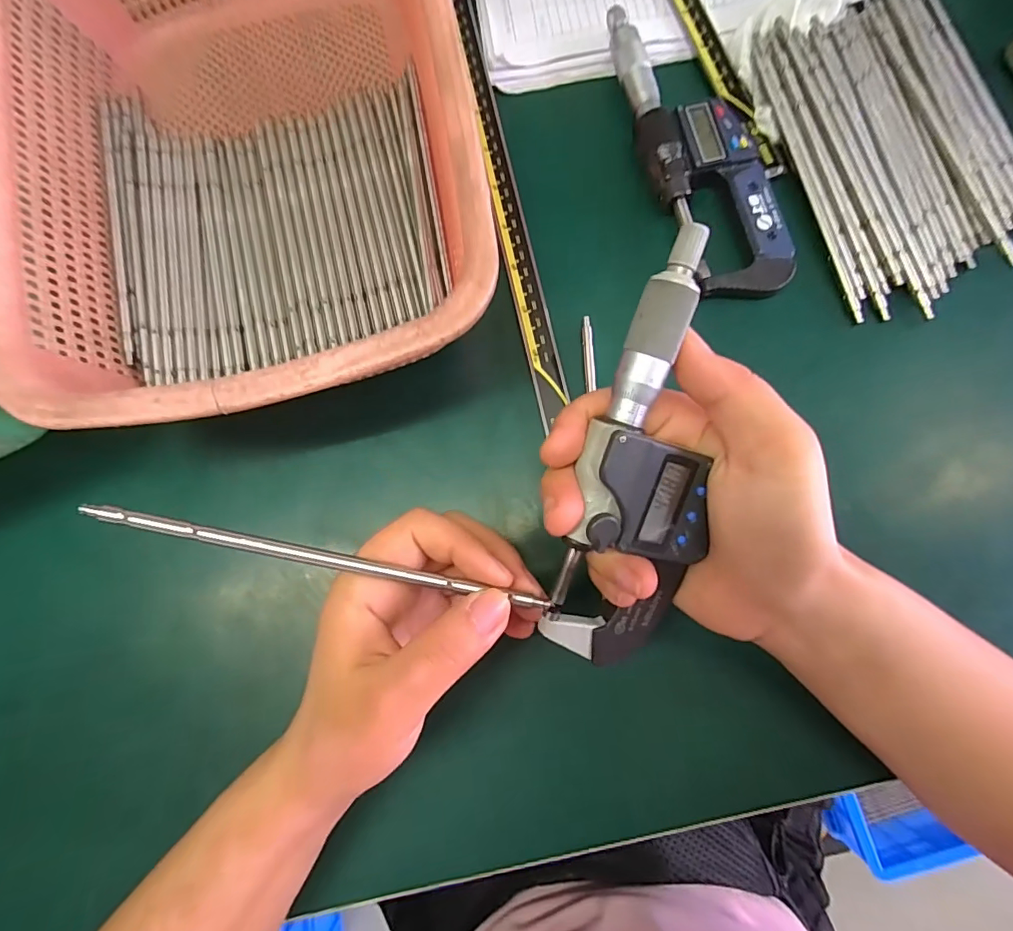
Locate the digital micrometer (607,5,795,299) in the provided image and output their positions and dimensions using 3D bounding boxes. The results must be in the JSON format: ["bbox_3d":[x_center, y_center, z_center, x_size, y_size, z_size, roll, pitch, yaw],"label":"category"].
[{"bbox_3d":[0.104,-0.173,0.277,0.060,0.026,0.176,-20,80,-2],"label":"digital micrometer"}]

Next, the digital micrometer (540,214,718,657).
[{"bbox_3d":[0.048,0.002,0.179,0.050,0.025,0.157,6,104,2],"label":"digital micrometer"}]

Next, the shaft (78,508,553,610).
[{"bbox_3d":[-0.064,0.034,0.181,0.161,0.008,0.005,13,86,-6],"label":"shaft"}]

